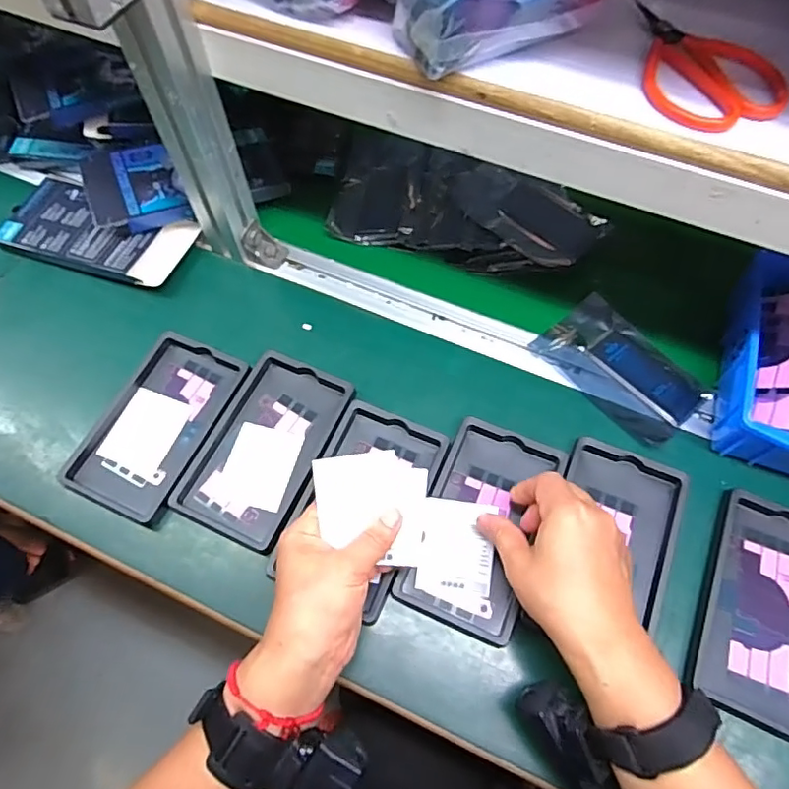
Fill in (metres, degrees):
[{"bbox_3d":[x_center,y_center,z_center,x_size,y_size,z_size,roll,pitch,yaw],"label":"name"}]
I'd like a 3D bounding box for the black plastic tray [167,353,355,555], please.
[{"bbox_3d":[-0.109,0.043,0.475,0.094,0.014,0.157,23,66,11],"label":"black plastic tray"}]

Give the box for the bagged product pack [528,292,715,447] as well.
[{"bbox_3d":[0.208,-0.024,0.515,0.095,0.011,0.142,-40,70,-18],"label":"bagged product pack"}]

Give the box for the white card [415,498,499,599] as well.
[{"bbox_3d":[0.048,0.117,0.432,0.055,0.006,0.067,7,74,4],"label":"white card"}]

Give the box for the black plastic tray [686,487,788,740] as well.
[{"bbox_3d":[0.281,0.159,0.416,0.095,0.019,0.158,22,66,11],"label":"black plastic tray"}]

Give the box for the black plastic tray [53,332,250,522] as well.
[{"bbox_3d":[-0.203,0.024,0.483,0.095,0.013,0.157,22,66,11],"label":"black plastic tray"}]

